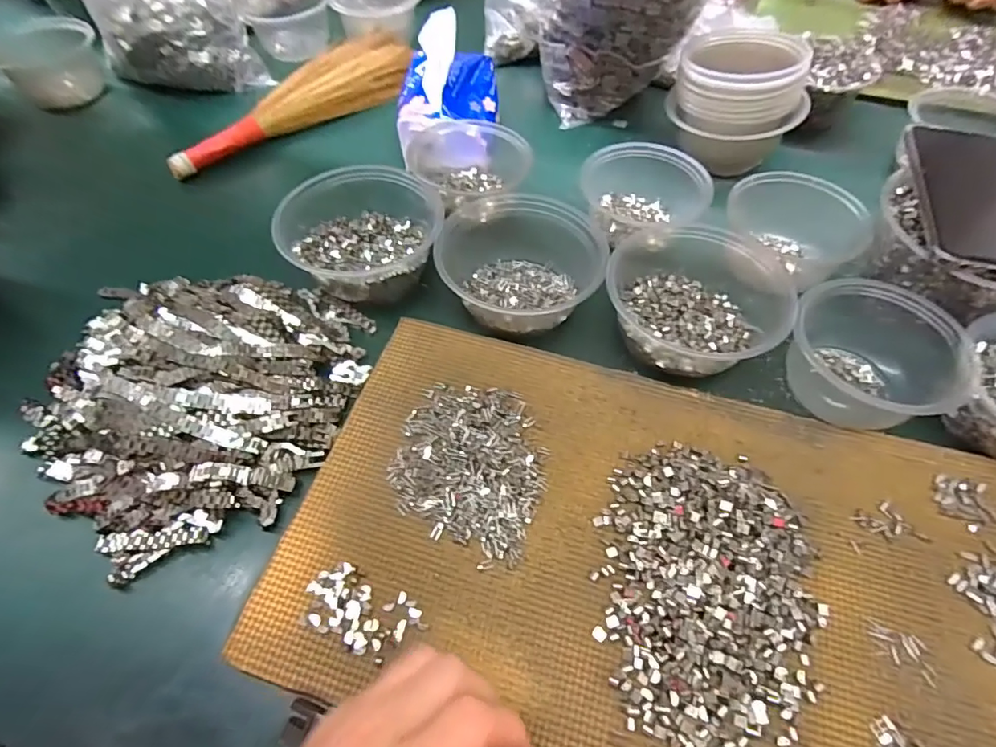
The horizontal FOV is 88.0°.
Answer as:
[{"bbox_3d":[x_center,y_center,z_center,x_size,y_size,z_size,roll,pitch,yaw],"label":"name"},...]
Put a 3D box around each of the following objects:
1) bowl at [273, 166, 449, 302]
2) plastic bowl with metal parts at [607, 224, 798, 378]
[{"bbox_3d":[-0.117,-0.120,0.442,0.129,0.058,0.122,0,58,0],"label":"bowl"},{"bbox_3d":[0.163,-0.067,0.416,0.135,0.051,0.150,31,63,18],"label":"plastic bowl with metal parts"}]

